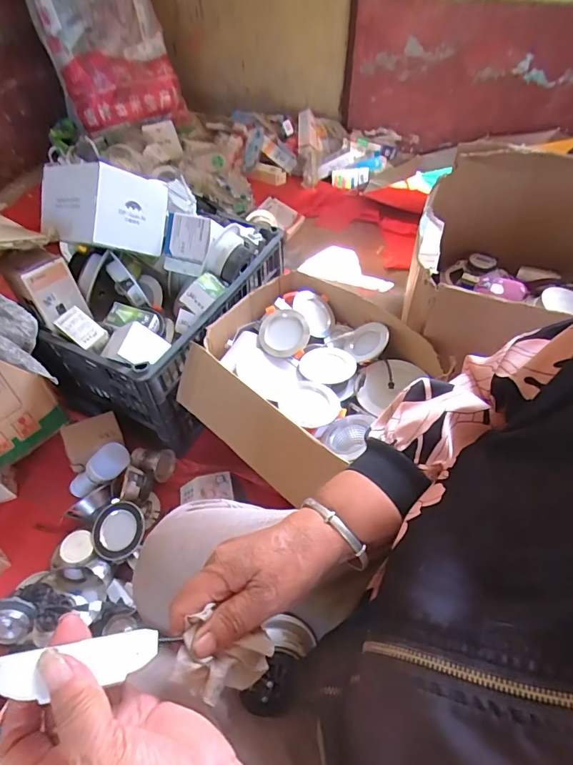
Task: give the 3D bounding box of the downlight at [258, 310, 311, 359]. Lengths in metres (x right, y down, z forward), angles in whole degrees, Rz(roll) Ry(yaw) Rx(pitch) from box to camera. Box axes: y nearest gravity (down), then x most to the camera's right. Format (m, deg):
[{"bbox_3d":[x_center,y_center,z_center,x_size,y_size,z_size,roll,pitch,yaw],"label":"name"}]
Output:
[{"bbox_3d":[-0.005,-0.092,0.833,0.093,0.026,0.091,-1,82,0],"label":"downlight"}]

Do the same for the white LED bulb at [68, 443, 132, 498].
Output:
[{"bbox_3d":[-0.367,0.174,0.842,0.142,0.049,0.058,-38,52,19],"label":"white LED bulb"}]

